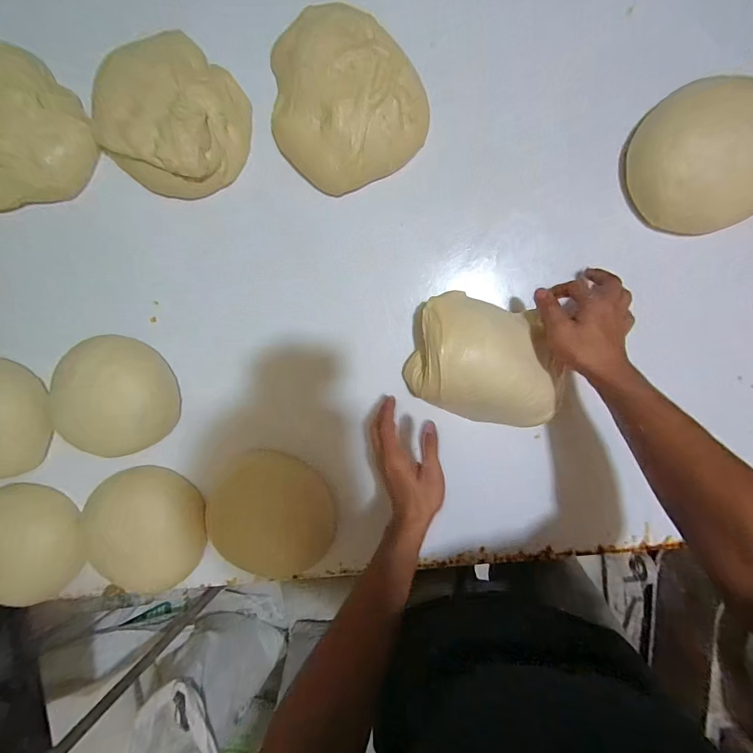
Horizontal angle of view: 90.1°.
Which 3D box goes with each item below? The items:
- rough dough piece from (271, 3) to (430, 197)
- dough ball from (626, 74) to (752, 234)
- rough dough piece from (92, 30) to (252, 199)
[{"bbox_3d":[-0.045,-0.360,0.485,0.190,0.053,0.206,0,97,3],"label":"rough dough piece"},{"bbox_3d":[0.415,-0.272,0.463,0.160,0.071,0.170,0,97,3],"label":"dough ball"},{"bbox_3d":[-0.268,-0.339,0.499,0.175,0.068,0.190,42,97,-3],"label":"rough dough piece"}]

